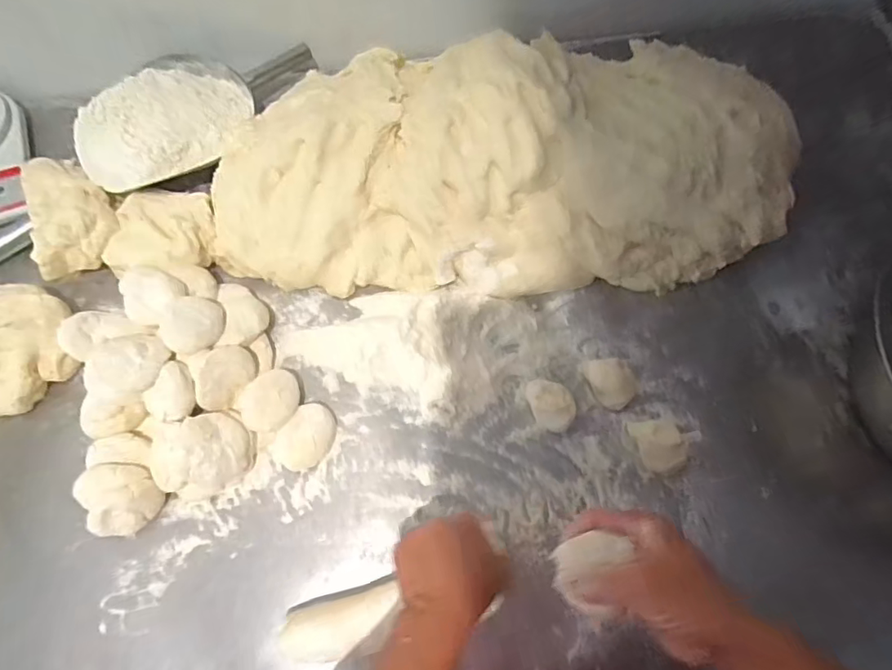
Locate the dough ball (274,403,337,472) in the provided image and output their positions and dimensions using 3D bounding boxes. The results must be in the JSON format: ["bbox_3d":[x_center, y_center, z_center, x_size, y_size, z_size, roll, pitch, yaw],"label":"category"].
[{"bbox_3d":[-0.139,0.103,0.517,0.047,0.025,0.065,40,74,13],"label":"dough ball"}]

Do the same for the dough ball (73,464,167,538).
[{"bbox_3d":[-0.306,0.151,0.484,0.060,0.038,0.065,0,70,-1],"label":"dough ball"}]

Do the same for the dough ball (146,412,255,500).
[{"bbox_3d":[-0.236,0.116,0.492,0.090,0.059,0.070,-13,70,-6],"label":"dough ball"}]

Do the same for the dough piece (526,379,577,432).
[{"bbox_3d":[0.107,0.071,0.527,0.036,0.036,0.057,-32,73,-12],"label":"dough piece"}]

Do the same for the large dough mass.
[{"bbox_3d":[0.058,-0.193,0.574,0.610,0.126,0.261,-1,70,-1],"label":"large dough mass"}]

